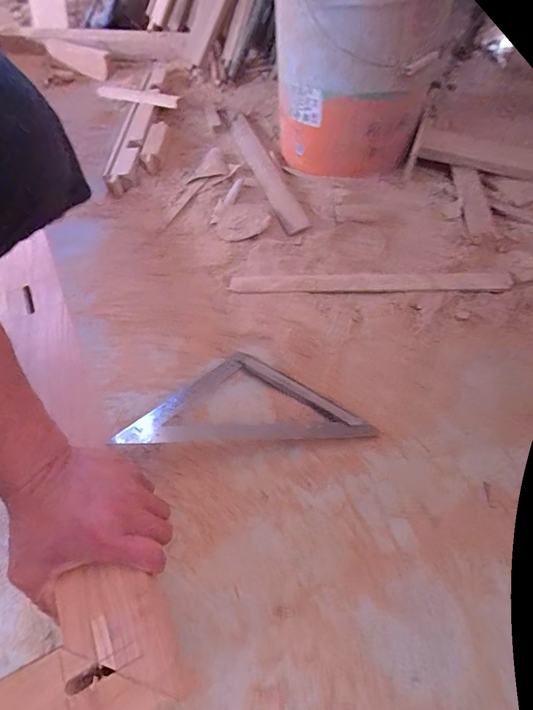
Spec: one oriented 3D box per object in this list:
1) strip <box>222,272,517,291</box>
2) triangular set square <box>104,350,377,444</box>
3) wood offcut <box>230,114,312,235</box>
[{"bbox_3d":[0.149,-0.116,0.607,0.406,0.012,0.044,2,54,5],"label":"strip"},{"bbox_3d":[-0.026,0.051,0.498,0.296,0.011,0.123,-1,53,3],"label":"triangular set square"},{"bbox_3d":[-0.006,-0.398,0.844,0.057,0.016,0.491,-16,54,-8],"label":"wood offcut"}]

